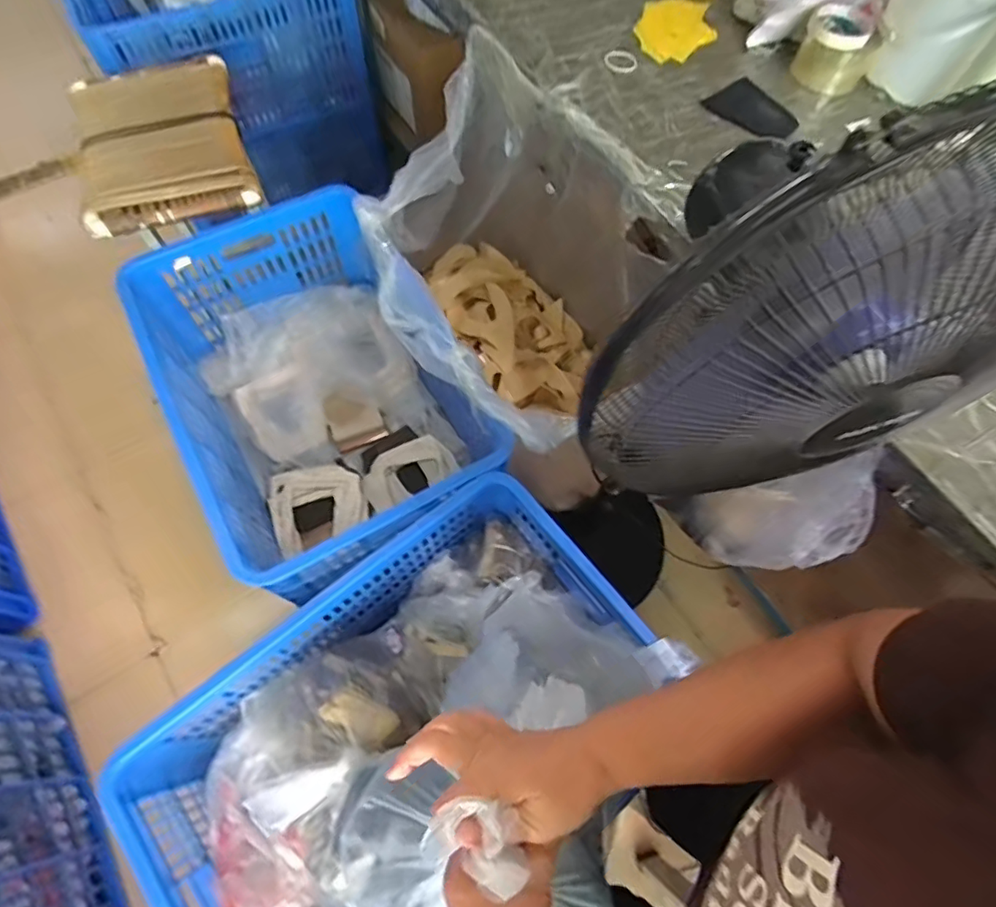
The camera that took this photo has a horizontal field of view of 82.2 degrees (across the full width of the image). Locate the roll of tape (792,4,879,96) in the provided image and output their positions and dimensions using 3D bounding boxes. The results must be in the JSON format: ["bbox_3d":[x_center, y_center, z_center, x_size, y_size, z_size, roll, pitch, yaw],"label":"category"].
[{"bbox_3d":[0.495,-0.587,0.835,0.103,0.077,0.100,1,67,-2],"label":"roll of tape"}]

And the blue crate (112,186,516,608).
[{"bbox_3d":[-0.302,-0.097,0.982,0.395,0.281,0.588,-27,71,-14],"label":"blue crate"}]

